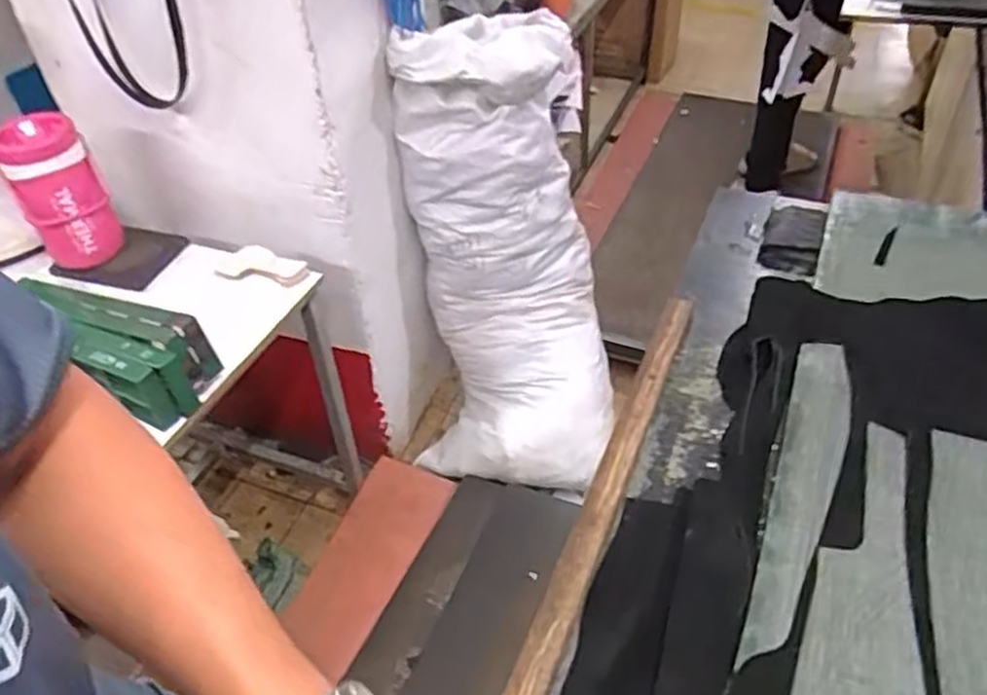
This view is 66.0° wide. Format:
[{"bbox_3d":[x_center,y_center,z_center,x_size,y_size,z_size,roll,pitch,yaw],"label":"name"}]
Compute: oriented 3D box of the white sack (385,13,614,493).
[{"bbox_3d":[0.027,-0.173,1.690,0.442,1.042,0.287,-11,17,-6],"label":"white sack"}]

